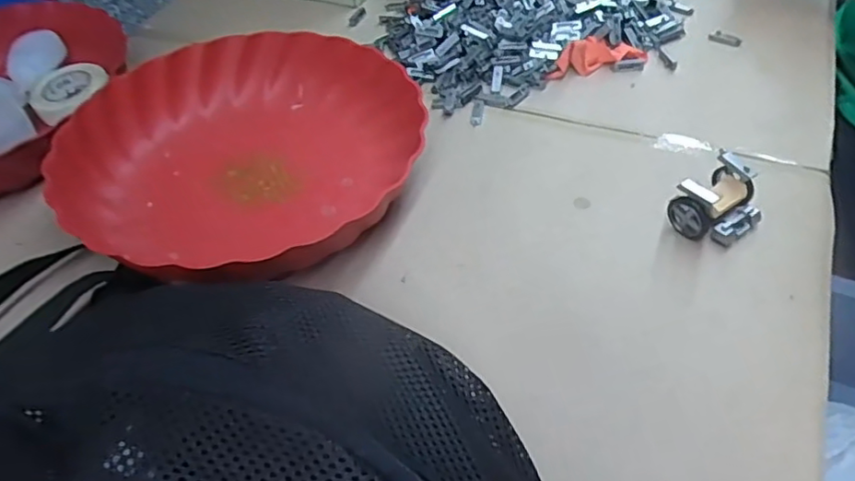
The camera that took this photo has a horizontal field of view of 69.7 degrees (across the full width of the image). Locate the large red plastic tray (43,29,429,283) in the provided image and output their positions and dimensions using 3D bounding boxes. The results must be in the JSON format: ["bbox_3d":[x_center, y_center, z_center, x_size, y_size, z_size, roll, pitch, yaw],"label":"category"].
[{"bbox_3d":[-0.132,-0.063,0.442,0.242,0.059,0.239,19,53,22],"label":"large red plastic tray"}]

